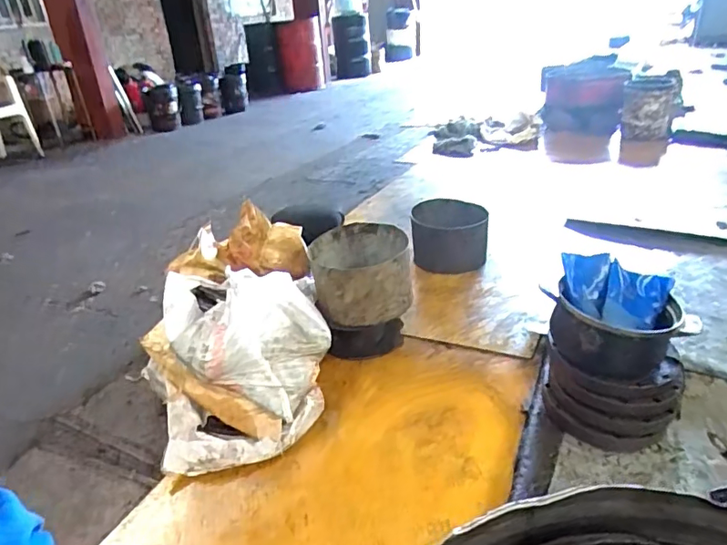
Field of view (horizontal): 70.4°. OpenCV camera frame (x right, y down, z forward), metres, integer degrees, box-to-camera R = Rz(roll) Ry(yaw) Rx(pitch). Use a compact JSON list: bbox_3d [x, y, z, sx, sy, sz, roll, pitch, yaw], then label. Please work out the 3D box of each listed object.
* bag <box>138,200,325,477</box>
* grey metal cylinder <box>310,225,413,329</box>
[{"bbox_3d":[-0.323,0.146,1.332,0.465,0.337,0.557,-12,27,-12],"label":"bag"},{"bbox_3d":[-0.006,0.005,1.498,0.280,0.197,0.269,-9,27,-9],"label":"grey metal cylinder"}]

